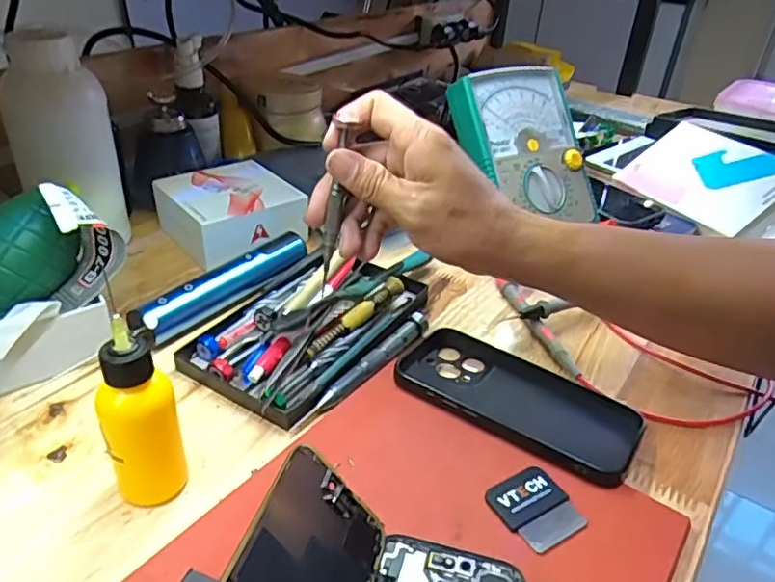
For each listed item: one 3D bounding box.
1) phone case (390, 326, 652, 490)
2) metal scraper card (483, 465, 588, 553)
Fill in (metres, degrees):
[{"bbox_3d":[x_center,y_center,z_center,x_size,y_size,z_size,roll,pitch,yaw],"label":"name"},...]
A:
[{"bbox_3d":[0.081,0.065,0.382,0.150,0.013,0.078,22,37,25],"label":"phone case"},{"bbox_3d":[0.077,0.112,0.312,0.039,0.004,0.042,-18,39,-30],"label":"metal scraper card"}]

